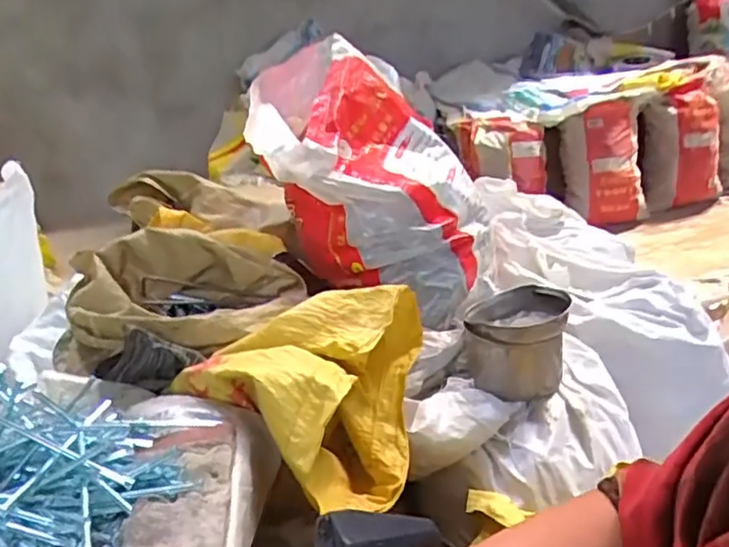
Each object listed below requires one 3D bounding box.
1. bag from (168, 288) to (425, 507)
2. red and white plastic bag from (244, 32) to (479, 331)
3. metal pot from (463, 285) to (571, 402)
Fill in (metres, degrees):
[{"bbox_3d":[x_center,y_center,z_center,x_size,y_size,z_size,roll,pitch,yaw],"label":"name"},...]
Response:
[{"bbox_3d":[-0.040,0.134,0.731,0.229,0.180,0.288,11,29,37],"label":"bag"},{"bbox_3d":[0.003,-0.149,1.002,0.346,0.371,0.303,-7,22,2],"label":"red and white plastic bag"},{"bbox_3d":[0.219,0.100,0.876,0.141,0.118,0.129,-6,22,4],"label":"metal pot"}]

